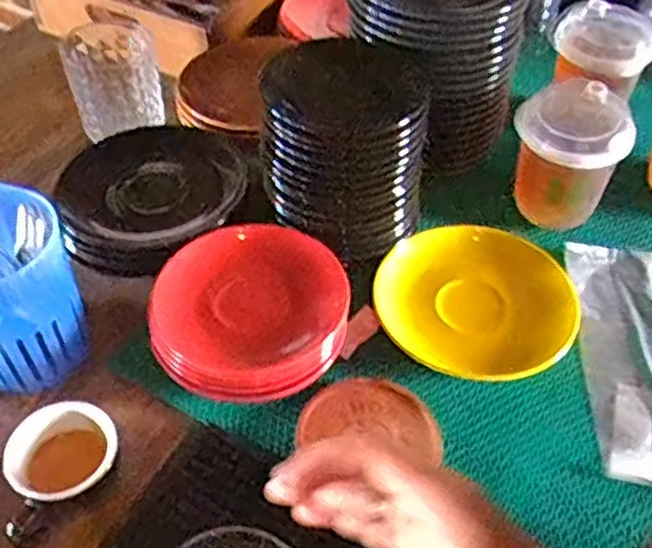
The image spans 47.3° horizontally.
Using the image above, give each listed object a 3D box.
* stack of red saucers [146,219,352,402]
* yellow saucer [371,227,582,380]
[{"bbox_3d":[-0.054,0.028,0.529,0.139,0.040,0.120,-7,75,-18],"label":"stack of red saucers"},{"bbox_3d":[0.114,0.018,0.562,0.154,0.042,0.134,3,47,2],"label":"yellow saucer"}]

